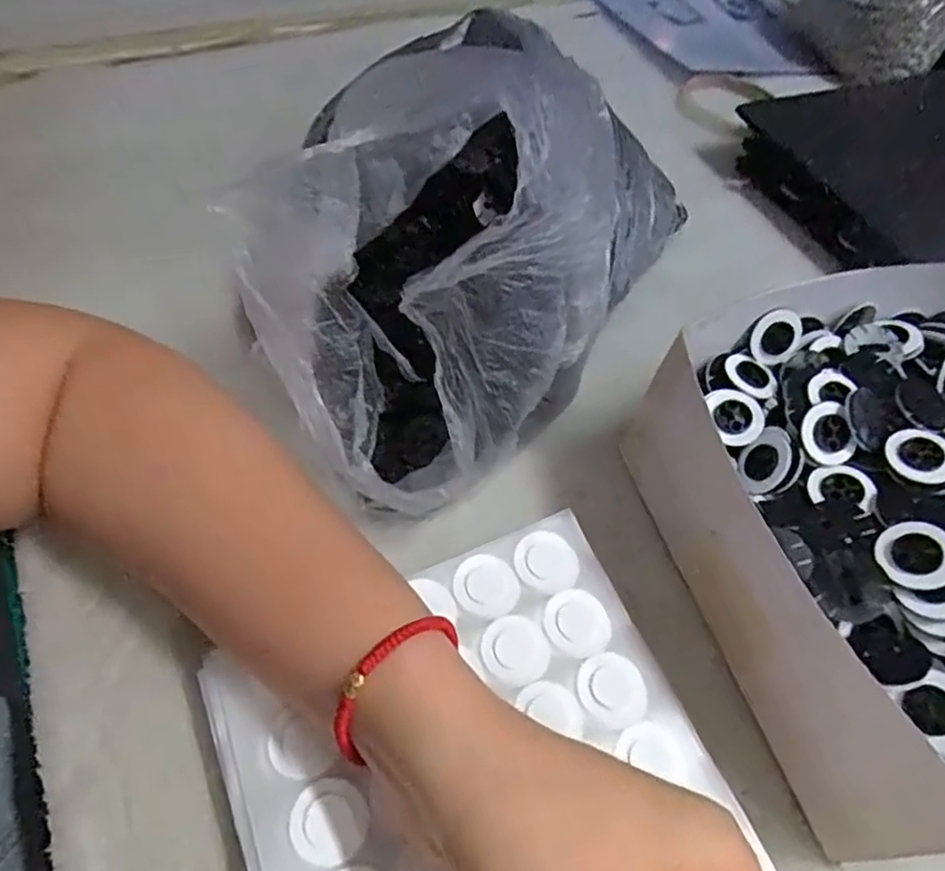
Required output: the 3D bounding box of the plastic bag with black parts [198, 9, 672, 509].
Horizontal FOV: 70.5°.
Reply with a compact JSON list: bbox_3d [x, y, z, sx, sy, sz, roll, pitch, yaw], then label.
[{"bbox_3d":[-0.025,-0.062,0.298,0.129,0.173,0.133,-32,64,-23],"label":"plastic bag with black parts"}]

